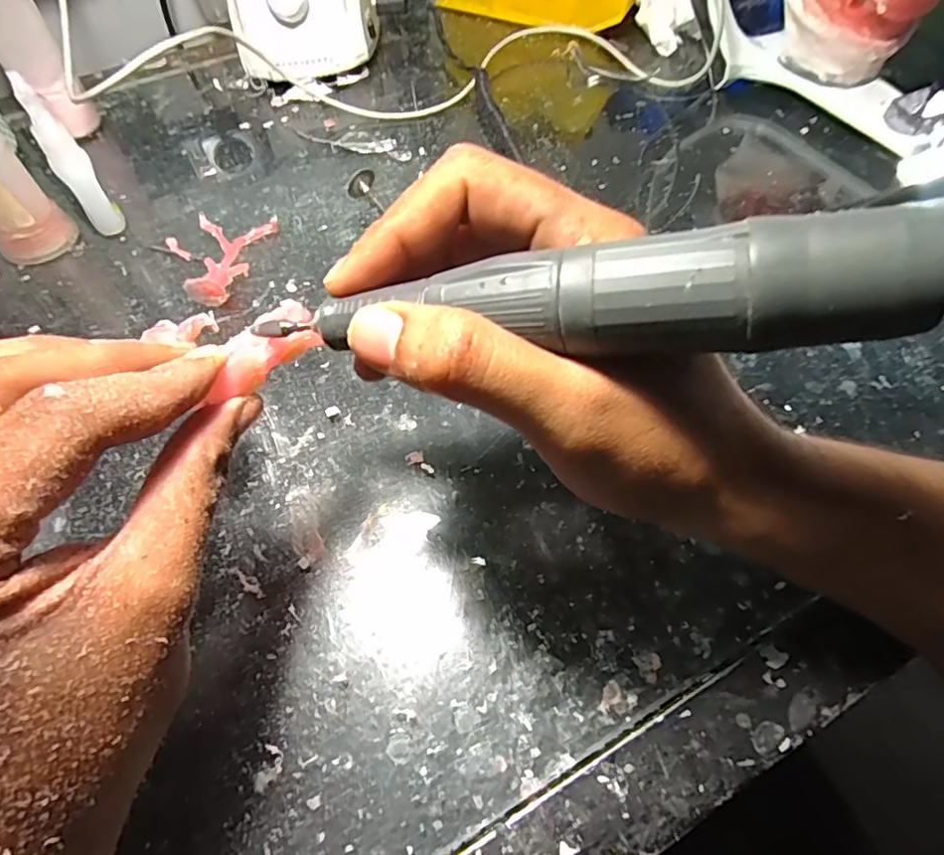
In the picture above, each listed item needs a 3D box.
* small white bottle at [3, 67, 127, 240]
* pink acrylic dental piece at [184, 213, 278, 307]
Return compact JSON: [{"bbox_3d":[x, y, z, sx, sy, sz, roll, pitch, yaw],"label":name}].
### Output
[{"bbox_3d":[-0.229,-0.151,0.320,0.019,0.085,0.019,-35,64,-19],"label":"small white bottle"},{"bbox_3d":[-0.139,-0.098,0.326,0.042,0.018,0.066,-4,59,-1],"label":"pink acrylic dental piece"}]

